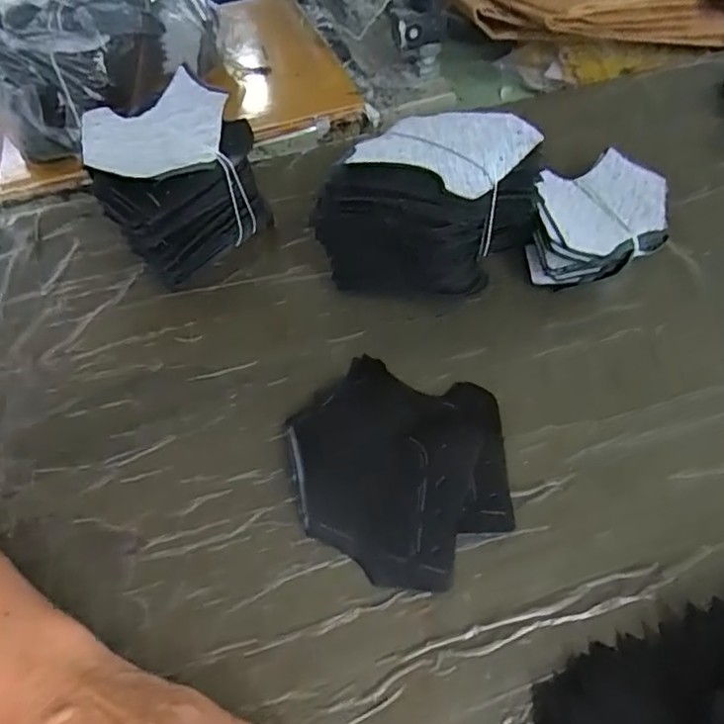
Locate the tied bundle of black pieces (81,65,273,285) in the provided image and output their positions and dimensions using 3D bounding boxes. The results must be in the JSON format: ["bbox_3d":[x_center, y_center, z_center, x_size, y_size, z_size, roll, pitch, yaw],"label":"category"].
[{"bbox_3d":[-0.146,-0.134,0.468,0.118,0.107,0.108,-38,59,-25],"label":"tied bundle of black pieces"}]

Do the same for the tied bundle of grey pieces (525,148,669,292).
[{"bbox_3d":[0.188,-0.115,0.483,0.101,0.045,0.137,11,52,11],"label":"tied bundle of grey pieces"}]

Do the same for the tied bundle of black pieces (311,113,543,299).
[{"bbox_3d":[0.049,-0.113,0.452,0.149,0.100,0.112,11,52,11],"label":"tied bundle of black pieces"}]

